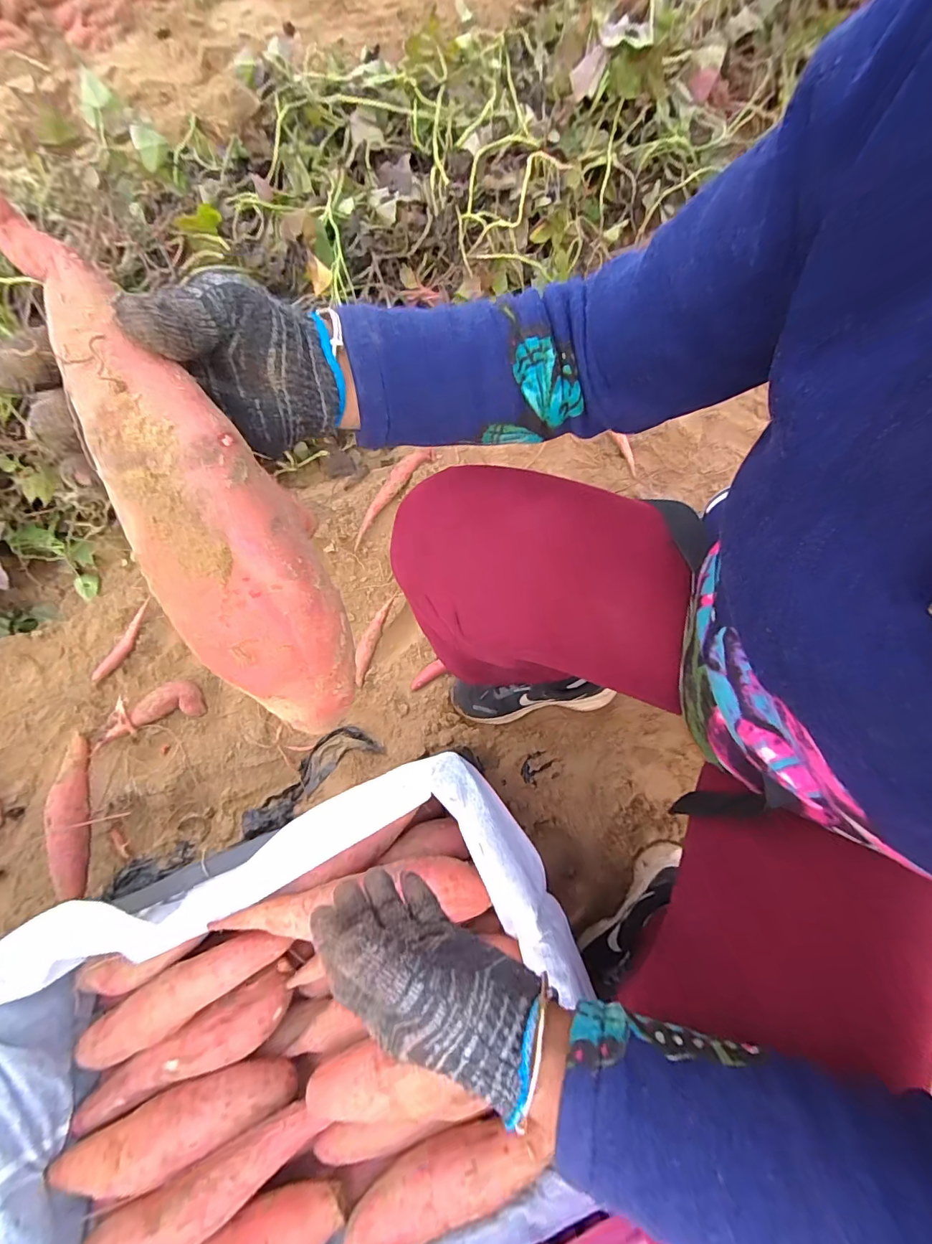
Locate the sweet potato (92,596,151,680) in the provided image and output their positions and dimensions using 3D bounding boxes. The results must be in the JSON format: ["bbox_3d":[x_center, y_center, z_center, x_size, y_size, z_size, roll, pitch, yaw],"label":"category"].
[{"bbox_3d":[-0.576,0.031,0.796,0.023,0.018,0.154,30,86,12],"label":"sweet potato"}]

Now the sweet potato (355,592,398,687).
[{"bbox_3d":[-0.155,0.024,0.781,0.026,0.020,0.165,15,70,8],"label":"sweet potato"}]

